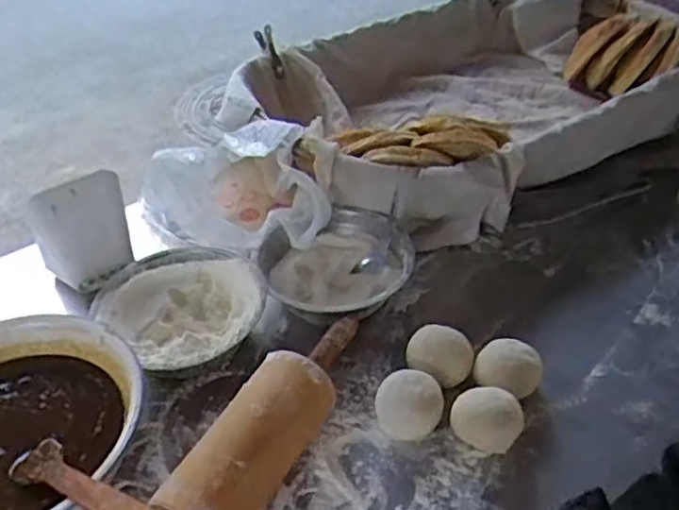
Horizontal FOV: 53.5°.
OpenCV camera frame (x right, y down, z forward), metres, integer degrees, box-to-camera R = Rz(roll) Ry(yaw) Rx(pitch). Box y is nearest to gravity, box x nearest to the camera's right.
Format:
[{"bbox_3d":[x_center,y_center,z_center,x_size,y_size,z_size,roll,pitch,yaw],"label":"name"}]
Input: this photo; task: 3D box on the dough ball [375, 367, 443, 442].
[{"bbox_3d":[0.071,0.150,0.690,0.064,0.054,0.061,-1,40,1],"label":"dough ball"}]

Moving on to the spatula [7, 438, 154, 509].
[{"bbox_3d":[-0.213,0.187,0.551,0.200,0.010,0.042,3,34,42],"label":"spatula"}]

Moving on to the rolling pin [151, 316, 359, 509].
[{"bbox_3d":[-0.082,0.186,0.617,0.078,0.082,0.369,22,46,26],"label":"rolling pin"}]

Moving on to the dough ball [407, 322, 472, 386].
[{"bbox_3d":[0.108,0.112,0.732,0.069,0.045,0.056,6,41,9],"label":"dough ball"}]

